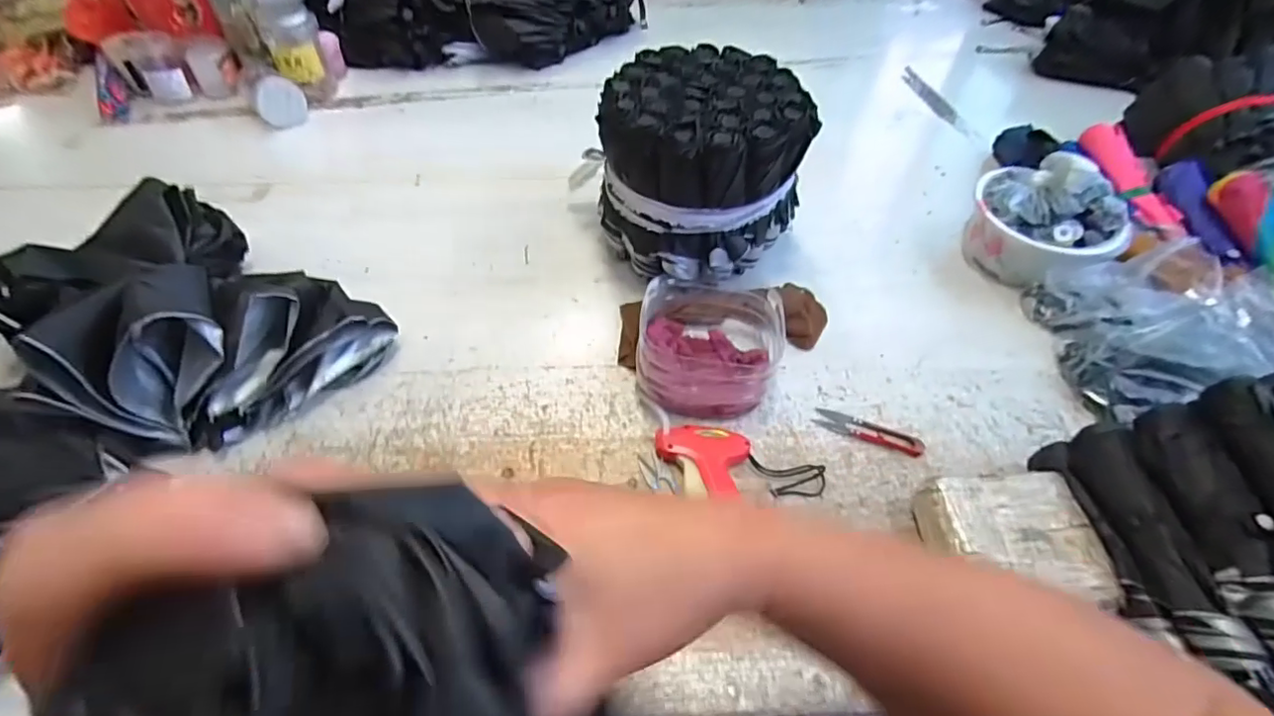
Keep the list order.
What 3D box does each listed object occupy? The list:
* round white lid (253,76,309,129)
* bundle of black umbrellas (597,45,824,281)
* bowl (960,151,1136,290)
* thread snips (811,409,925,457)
[{"bbox_3d":[-0.661,-0.476,1.065,0.026,0.086,0.081,14,25,39],"label":"round white lid"},{"bbox_3d":[0.087,-0.250,0.747,0.255,0.193,0.247,2,50,2],"label":"bundle of black umbrellas"},{"bbox_3d":[0.556,-0.182,0.789,0.185,0.144,0.174,0,50,1],"label":"bowl"},{"bbox_3d":[0.260,0.082,0.639,0.116,0.004,0.029,16,52,14],"label":"thread snips"}]

